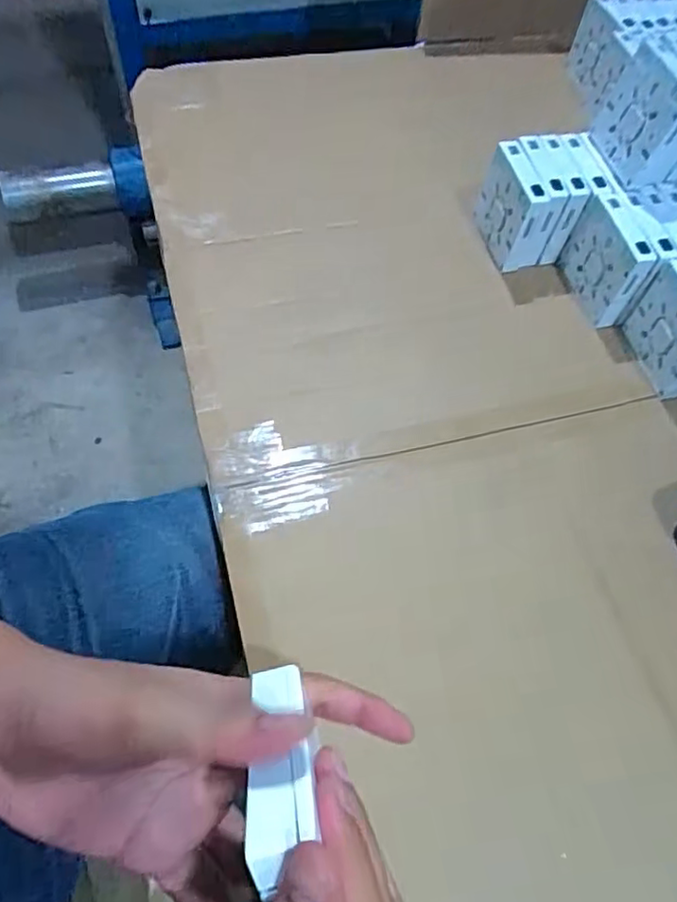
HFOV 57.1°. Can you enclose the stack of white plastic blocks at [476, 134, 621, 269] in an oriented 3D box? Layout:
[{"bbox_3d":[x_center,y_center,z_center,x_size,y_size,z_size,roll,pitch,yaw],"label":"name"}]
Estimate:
[{"bbox_3d":[0.197,-0.241,0.607,0.095,0.089,0.087,-11,61,-11],"label":"stack of white plastic blocks"}]

